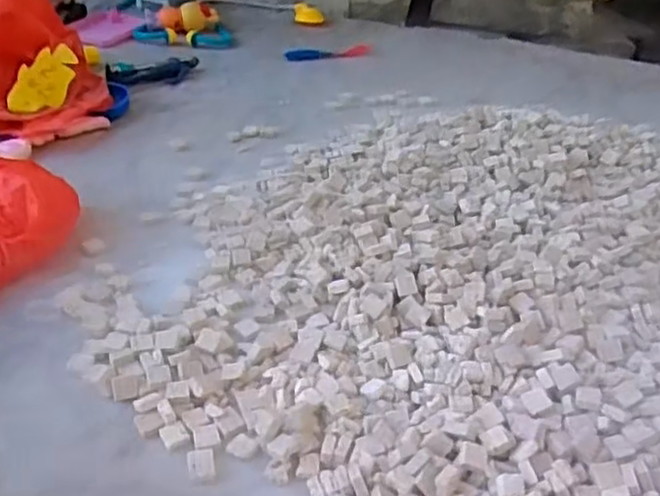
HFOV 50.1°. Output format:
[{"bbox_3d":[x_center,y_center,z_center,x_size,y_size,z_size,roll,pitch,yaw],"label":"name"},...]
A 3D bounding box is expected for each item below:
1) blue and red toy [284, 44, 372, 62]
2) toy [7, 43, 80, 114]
[{"bbox_3d":[-0.001,-0.281,1.015,0.124,0.016,0.015,-5,37,-13],"label":"blue and red toy"},{"bbox_3d":[-0.317,-0.186,0.788,0.012,0.052,0.101,-3,44,42],"label":"toy"}]

